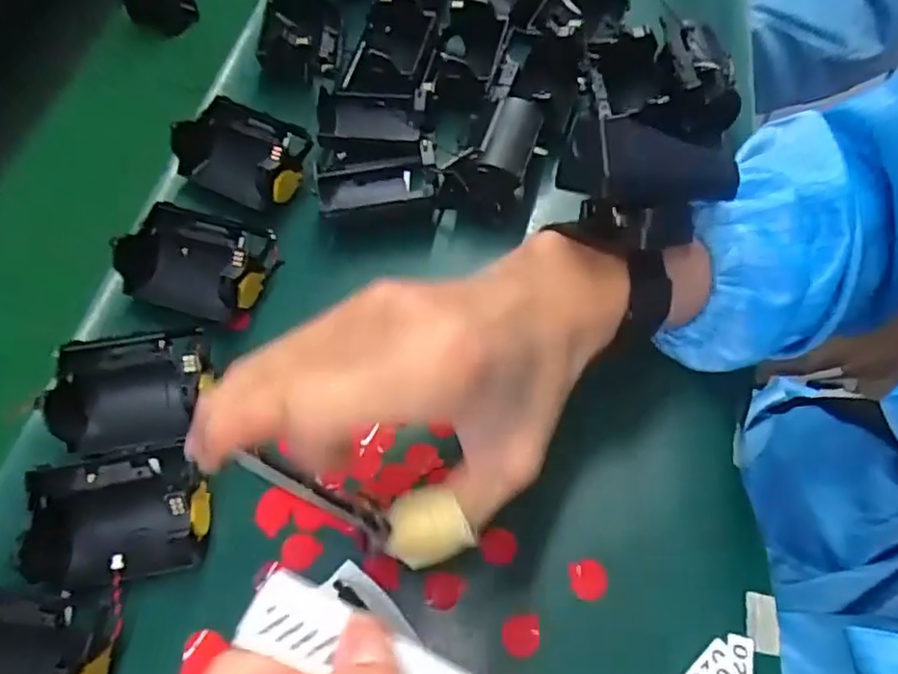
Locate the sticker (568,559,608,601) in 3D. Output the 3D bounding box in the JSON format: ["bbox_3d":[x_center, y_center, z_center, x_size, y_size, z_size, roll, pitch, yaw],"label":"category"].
[{"bbox_3d":[0.060,0.105,0.285,0.016,0.004,0.016,0,58,1],"label":"sticker"}]

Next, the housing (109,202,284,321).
[{"bbox_3d":[-0.136,-0.042,0.364,0.073,0.040,0.065,12,60,10],"label":"housing"}]

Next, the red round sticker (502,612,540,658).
[{"bbox_3d":[0.030,0.123,0.272,0.016,0.004,0.016,-2,59,4],"label":"red round sticker"}]

